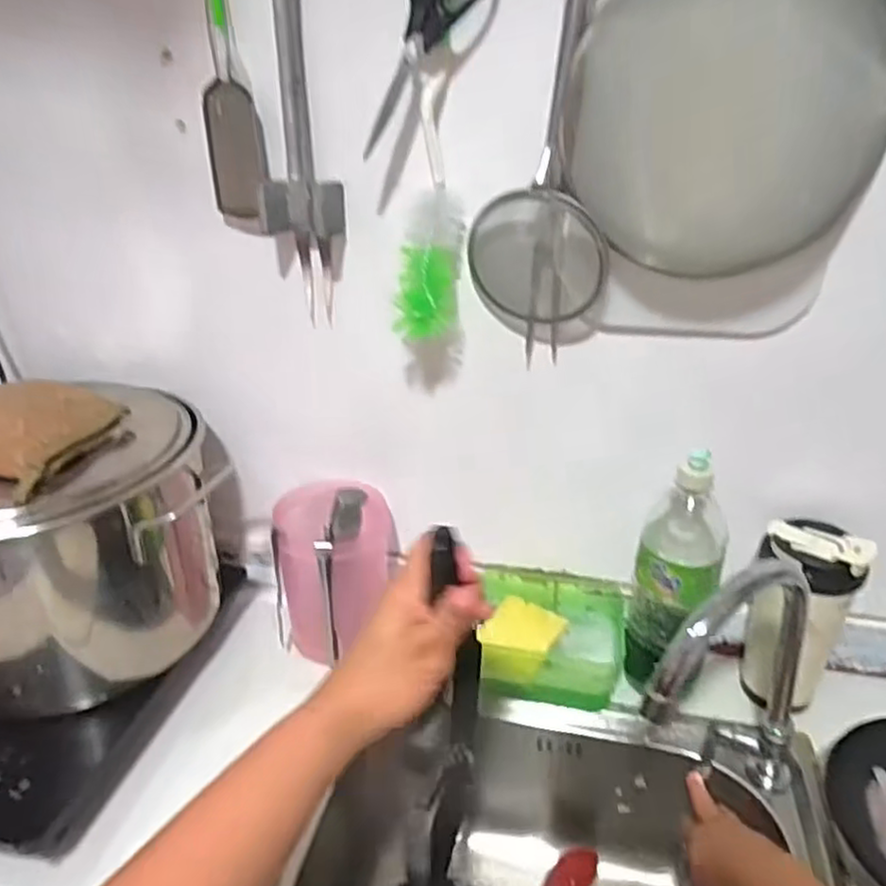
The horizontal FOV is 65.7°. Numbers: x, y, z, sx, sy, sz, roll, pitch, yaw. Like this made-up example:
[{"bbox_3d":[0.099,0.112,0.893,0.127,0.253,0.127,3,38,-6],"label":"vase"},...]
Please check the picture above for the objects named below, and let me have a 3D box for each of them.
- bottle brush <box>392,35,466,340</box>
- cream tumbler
[{"bbox_3d":[-0.013,-0.201,0.574,0.056,0.224,0.063,0,28,3],"label":"bottle brush"},{"bbox_3d":[0.346,0.167,0.668,0.087,0.200,0.094,-1,28,0],"label":"cream tumbler"}]

